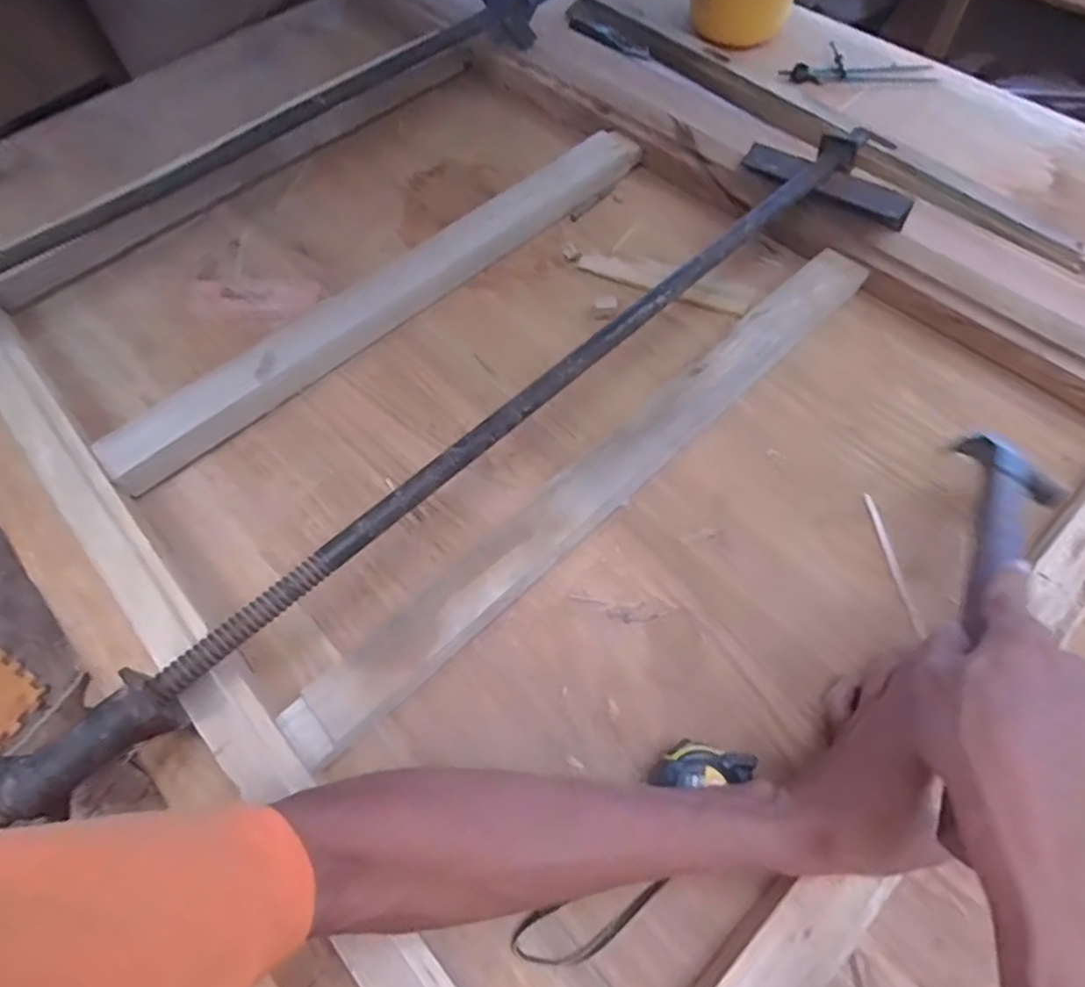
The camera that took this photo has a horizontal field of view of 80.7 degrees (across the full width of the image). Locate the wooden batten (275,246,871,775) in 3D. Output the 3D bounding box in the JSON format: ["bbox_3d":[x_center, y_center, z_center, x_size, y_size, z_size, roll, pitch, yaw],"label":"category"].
[{"bbox_3d":[0.065,-0.022,0.524,0.623,0.038,0.052,-40,67,-18],"label":"wooden batten"}]

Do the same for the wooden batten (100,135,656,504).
[{"bbox_3d":[-0.133,-0.202,0.624,0.612,0.040,0.050,-38,67,-17],"label":"wooden batten"}]

